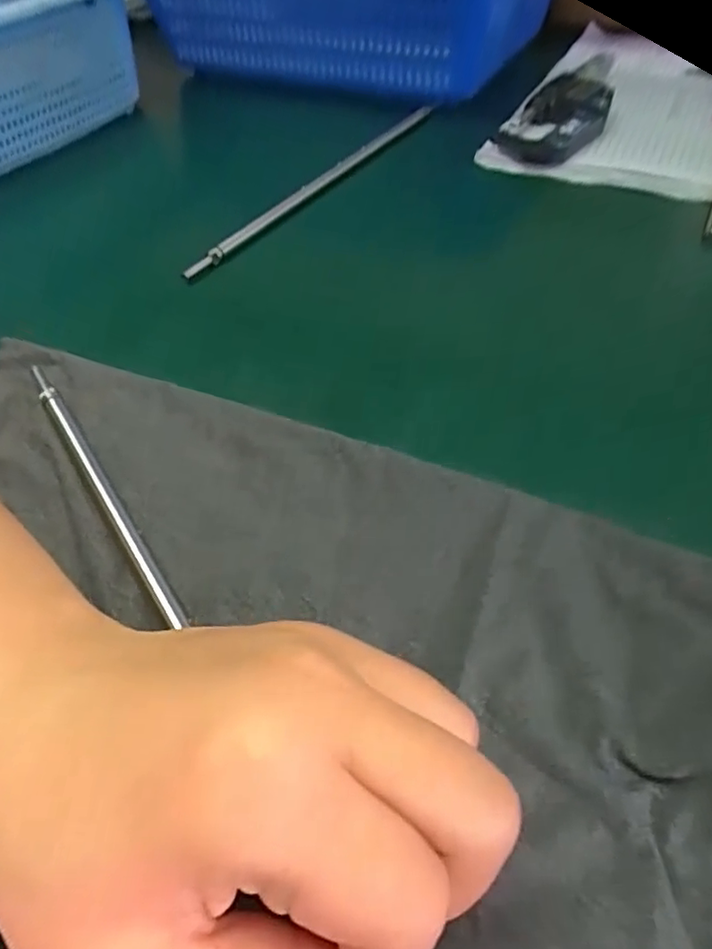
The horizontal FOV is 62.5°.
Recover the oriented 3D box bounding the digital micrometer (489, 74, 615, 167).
[{"bbox_3d":[0.138,-0.247,0.407,0.057,0.021,0.105,35,61,27],"label":"digital micrometer"}]

